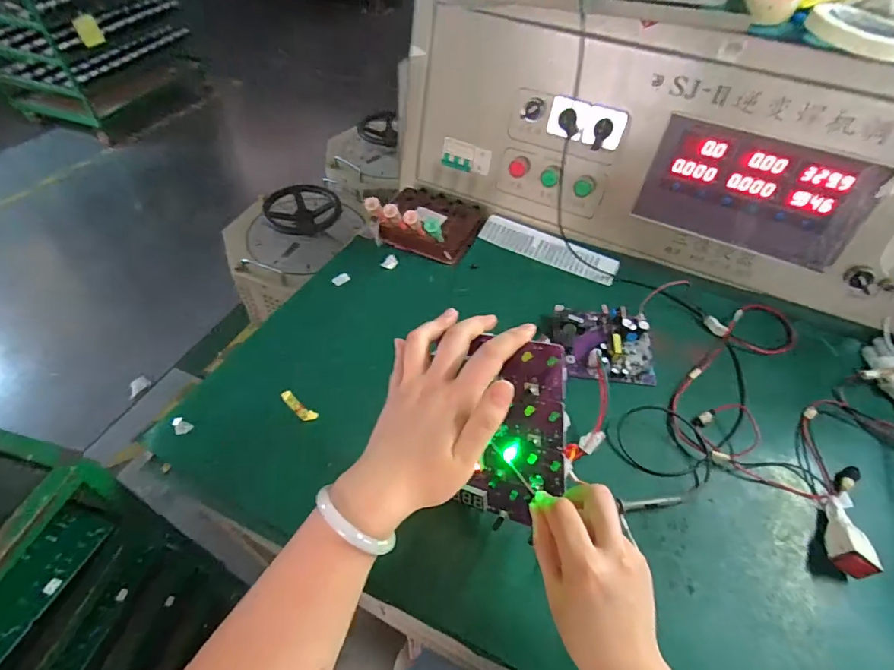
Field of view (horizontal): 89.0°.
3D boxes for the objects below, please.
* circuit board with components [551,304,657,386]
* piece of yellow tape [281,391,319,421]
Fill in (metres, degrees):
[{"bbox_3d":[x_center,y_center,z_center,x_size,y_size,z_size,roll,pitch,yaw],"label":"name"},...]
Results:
[{"bbox_3d":[0.200,0.006,0.580,0.124,0.041,0.097,9,50,4],"label":"circuit board with components"},{"bbox_3d":[-0.172,0.083,0.526,0.049,0.010,0.015,33,55,21],"label":"piece of yellow tape"}]

